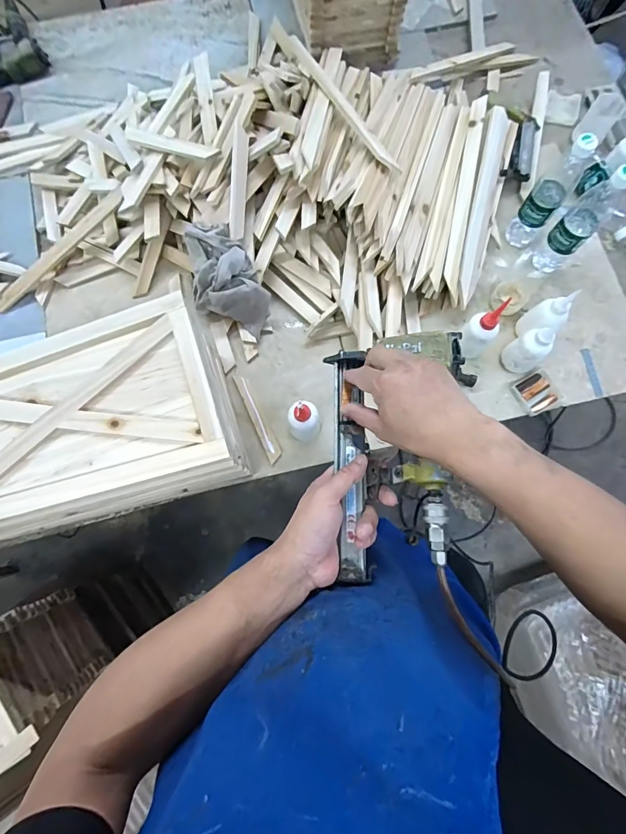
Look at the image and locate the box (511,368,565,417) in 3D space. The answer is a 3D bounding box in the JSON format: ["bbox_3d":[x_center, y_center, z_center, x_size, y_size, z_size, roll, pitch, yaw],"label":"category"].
[{"bbox_3d":[0.441,-0.050,0.748,0.084,0.018,0.073,-28,79,-5],"label":"box"}]

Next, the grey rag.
[{"bbox_3d":[-0.171,-0.270,0.742,0.187,0.116,0.133,25,79,5],"label":"grey rag"}]

